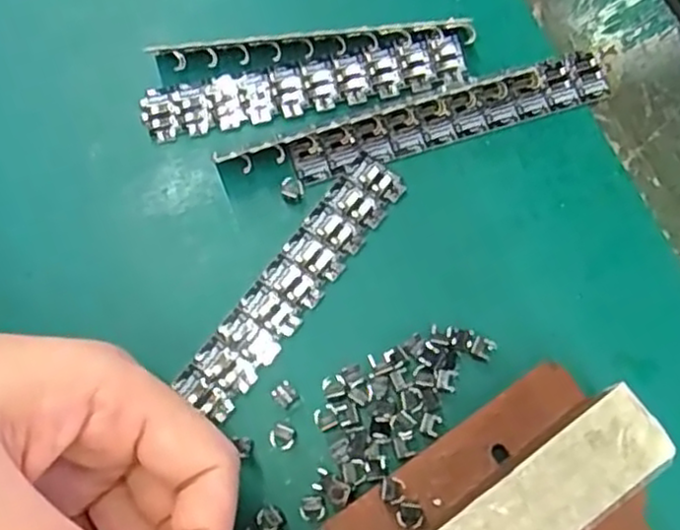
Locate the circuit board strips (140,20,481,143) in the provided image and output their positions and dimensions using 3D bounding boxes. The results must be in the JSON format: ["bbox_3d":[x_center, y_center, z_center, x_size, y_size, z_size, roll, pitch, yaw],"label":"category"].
[{"bbox_3d":[-0.011,-0.066,0.240,0.109,0.013,0.029,-7,72,-2],"label":"circuit board strips"}]

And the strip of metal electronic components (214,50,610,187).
[{"bbox_3d":[0.027,-0.048,0.236,0.128,0.008,0.018,-17,73,-5],"label":"strip of metal electronic components"}]

